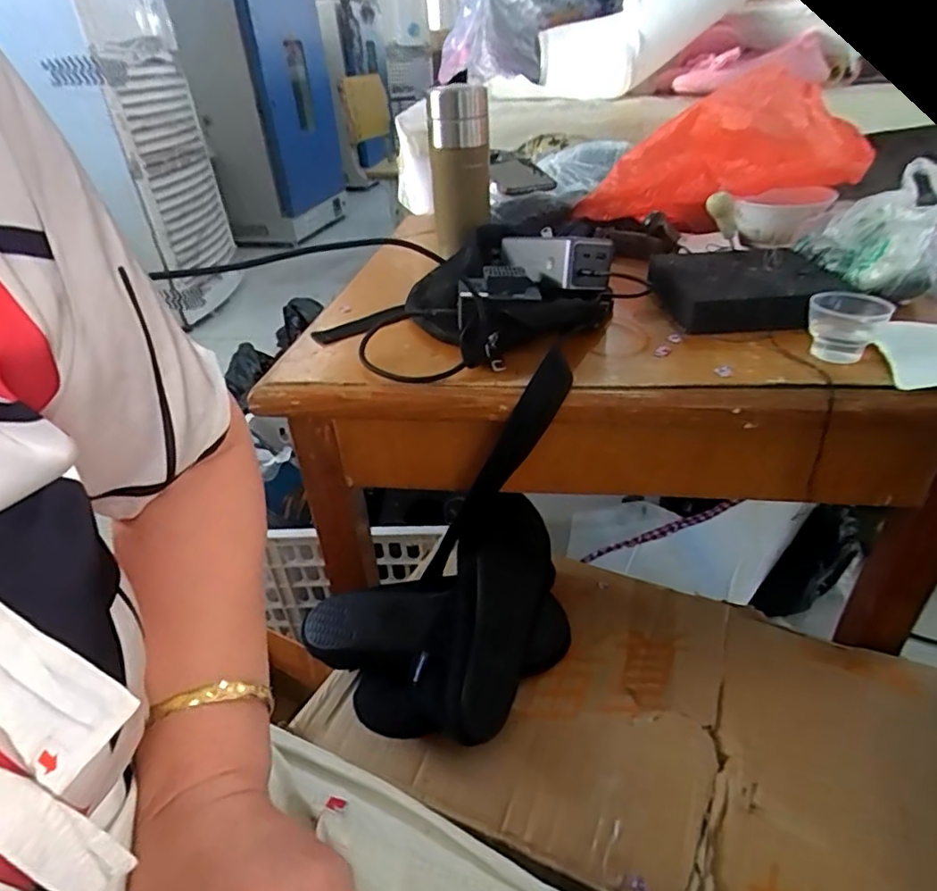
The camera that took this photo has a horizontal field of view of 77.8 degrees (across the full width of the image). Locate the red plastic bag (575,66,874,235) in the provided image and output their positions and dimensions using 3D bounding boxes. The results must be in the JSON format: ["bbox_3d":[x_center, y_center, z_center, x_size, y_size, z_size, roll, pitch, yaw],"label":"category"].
[{"bbox_3d":[0.283,-0.342,0.687,0.110,0.140,0.312,-33,26,-35],"label":"red plastic bag"}]

